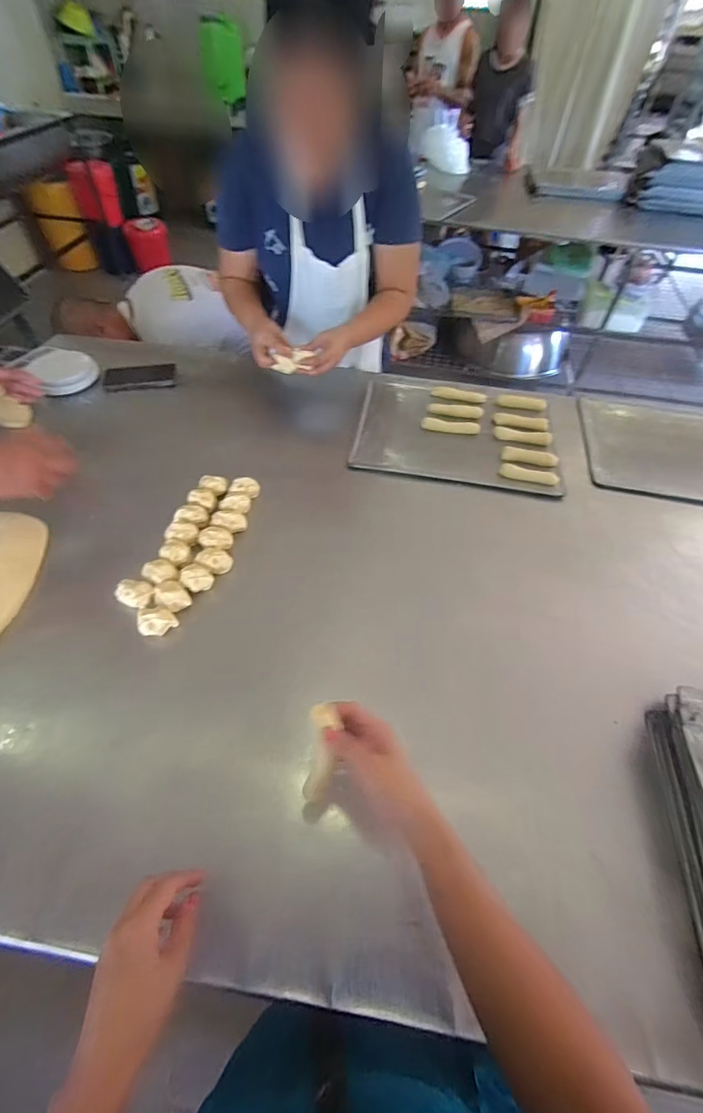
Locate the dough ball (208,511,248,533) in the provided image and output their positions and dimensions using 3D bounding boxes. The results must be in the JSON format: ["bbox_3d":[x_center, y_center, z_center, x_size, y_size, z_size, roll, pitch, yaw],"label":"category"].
[{"bbox_3d":[-0.224,-0.067,0.776,0.066,0.026,0.049,8,53,2],"label":"dough ball"}]

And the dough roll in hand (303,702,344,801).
[{"bbox_3d":[-0.034,0.211,0.461,0.028,0.017,0.104,7,89,2],"label":"dough roll in hand"}]

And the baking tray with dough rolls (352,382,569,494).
[{"bbox_3d":[0.242,-0.299,0.985,0.440,0.031,0.328,9,53,3],"label":"baking tray with dough rolls"}]

